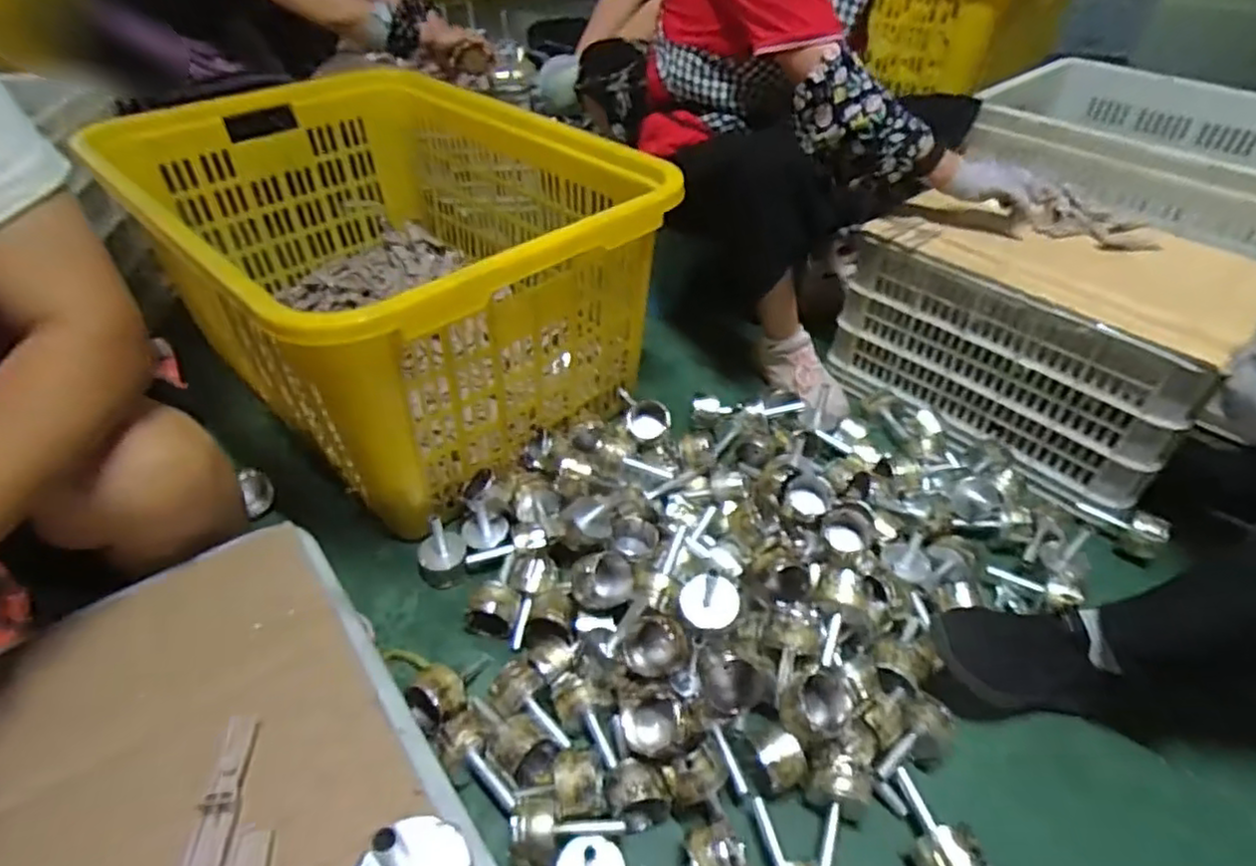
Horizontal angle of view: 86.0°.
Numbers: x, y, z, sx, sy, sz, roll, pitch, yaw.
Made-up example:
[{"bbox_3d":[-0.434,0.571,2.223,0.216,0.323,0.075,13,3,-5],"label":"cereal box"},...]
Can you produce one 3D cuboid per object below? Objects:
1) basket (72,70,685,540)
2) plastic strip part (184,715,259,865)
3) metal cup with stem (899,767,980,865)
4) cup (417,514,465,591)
[{"bbox_3d":[-0.387,-0.283,1.098,0.821,0.362,0.596,35,52,30],"label":"basket"},{"bbox_3d":[-0.252,0.226,0.418,0.018,0.017,0.097,-3,43,-5],"label":"plastic strip part"},{"bbox_3d":[0.294,0.388,0.665,0.050,0.058,0.105,-10,44,-13],"label":"metal cup with stem"},{"bbox_3d":[-0.249,0.154,0.890,0.063,0.093,0.056,-13,45,-16],"label":"cup"}]

